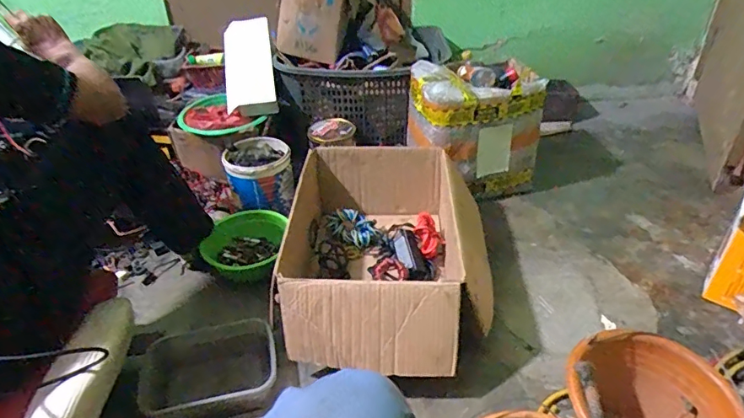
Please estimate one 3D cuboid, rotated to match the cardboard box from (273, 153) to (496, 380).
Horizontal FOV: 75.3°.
[{"bbox_3d":[0.030,0.101,1.102,0.437,0.220,0.590,1,36,5],"label":"cardboard box"}]

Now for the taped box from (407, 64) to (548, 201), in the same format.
[{"bbox_3d":[0.276,-0.227,1.397,0.328,0.337,0.267,-17,38,-20],"label":"taped box"}]

